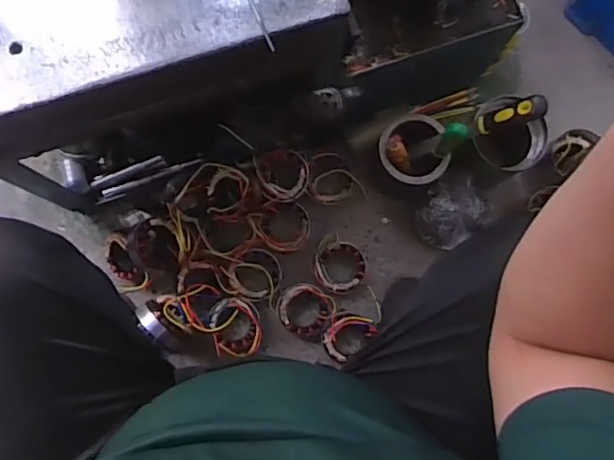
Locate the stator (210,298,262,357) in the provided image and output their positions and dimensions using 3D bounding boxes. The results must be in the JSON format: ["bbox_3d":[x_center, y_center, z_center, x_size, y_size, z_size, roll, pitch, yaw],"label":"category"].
[{"bbox_3d":[-0.119,0.163,0.935,0.081,0.051,0.100,-24,84,-5],"label":"stator"}]

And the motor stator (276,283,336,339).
[{"bbox_3d":[-0.005,0.135,0.951,0.093,0.019,0.088,0,82,-2],"label":"motor stator"}]

